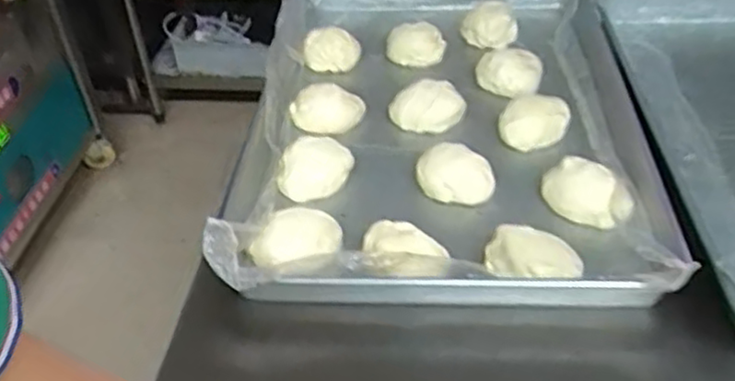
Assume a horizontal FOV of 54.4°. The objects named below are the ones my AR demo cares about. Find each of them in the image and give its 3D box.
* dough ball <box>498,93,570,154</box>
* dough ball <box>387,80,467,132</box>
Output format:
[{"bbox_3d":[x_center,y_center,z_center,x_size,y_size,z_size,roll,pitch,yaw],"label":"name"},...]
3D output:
[{"bbox_3d":[0.182,-0.077,0.782,0.072,0.034,0.065,7,41,14],"label":"dough ball"},{"bbox_3d":[0.067,-0.095,0.814,0.086,0.039,0.051,2,40,8],"label":"dough ball"}]

